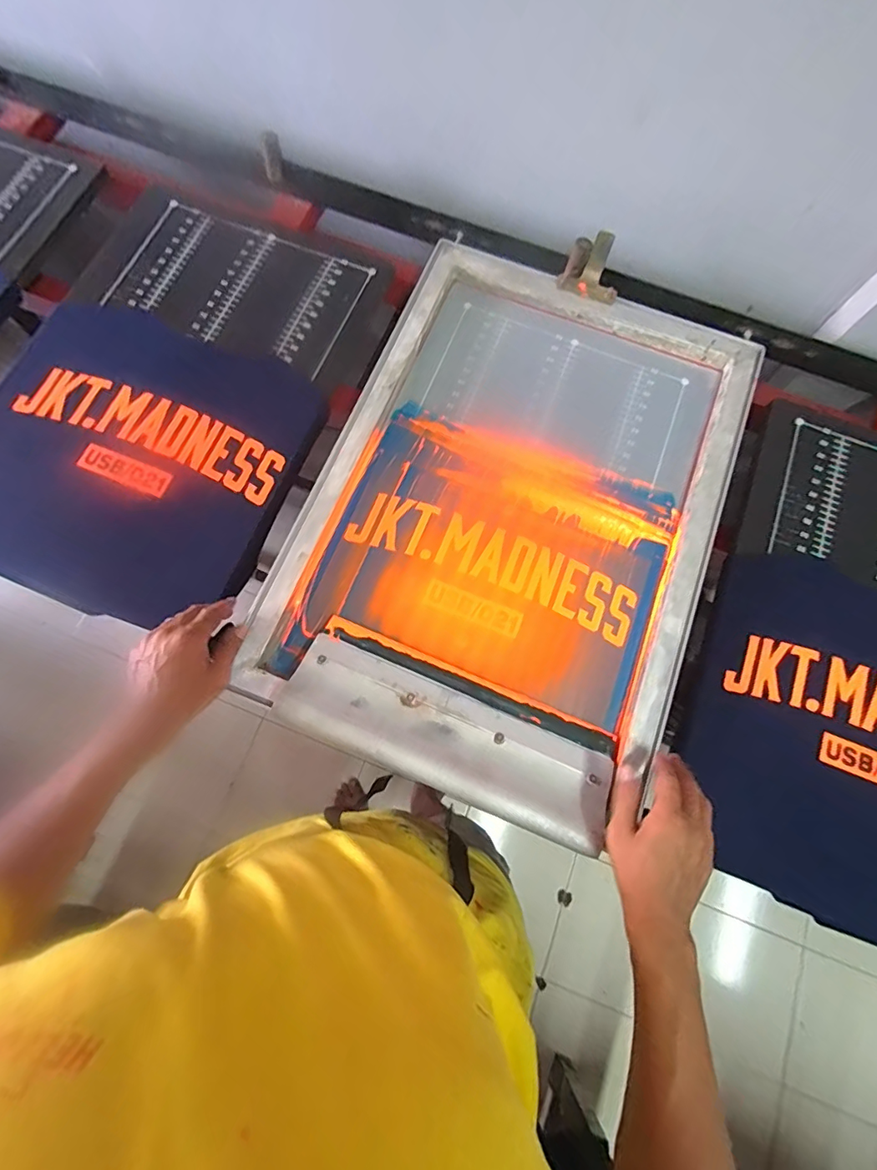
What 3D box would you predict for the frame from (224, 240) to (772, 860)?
[{"bbox_3d":[0.097,-0.095,0.583,0.456,0.056,0.641,23,76,5],"label":"frame"}]

